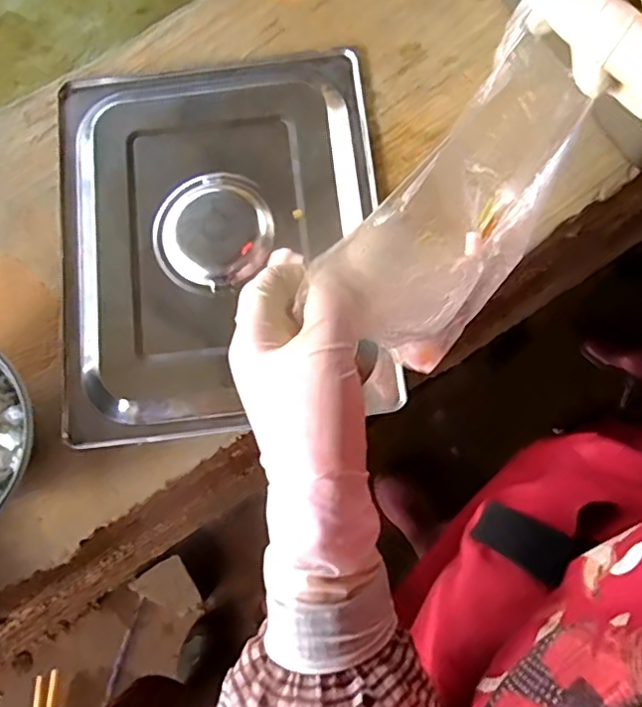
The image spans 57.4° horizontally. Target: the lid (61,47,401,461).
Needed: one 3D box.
[{"bbox_3d":[-0.082,-0.099,0.480,0.260,0.031,0.316,-6,79,-1],"label":"lid"}]

